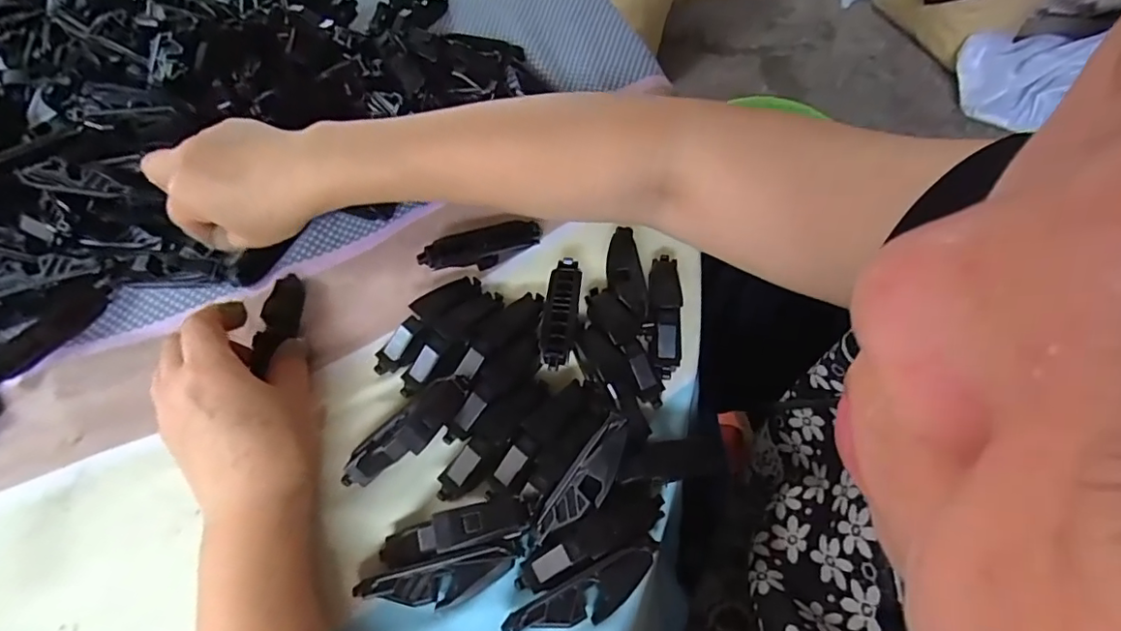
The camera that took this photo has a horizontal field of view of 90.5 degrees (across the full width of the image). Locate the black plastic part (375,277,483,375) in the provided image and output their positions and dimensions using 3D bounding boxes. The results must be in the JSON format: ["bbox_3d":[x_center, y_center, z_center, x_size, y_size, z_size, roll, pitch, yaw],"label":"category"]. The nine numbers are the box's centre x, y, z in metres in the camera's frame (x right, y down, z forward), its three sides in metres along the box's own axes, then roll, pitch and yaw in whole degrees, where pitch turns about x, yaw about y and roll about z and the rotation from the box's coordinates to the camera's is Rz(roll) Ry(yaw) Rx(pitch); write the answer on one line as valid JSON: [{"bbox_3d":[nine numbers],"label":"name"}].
[{"bbox_3d":[-0.081,0.004,0.340,0.024,0.017,0.079,33,67,21],"label":"black plastic part"}]

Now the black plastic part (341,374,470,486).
[{"bbox_3d":[-0.082,0.063,0.301,0.079,0.021,0.026,-40,65,-18],"label":"black plastic part"}]

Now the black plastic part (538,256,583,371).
[{"bbox_3d":[0.000,-0.001,0.332,0.020,0.019,0.078,3,60,6],"label":"black plastic part"}]

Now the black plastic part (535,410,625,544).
[{"bbox_3d":[0.013,0.082,0.273,0.021,0.004,0.070,36,88,22],"label":"black plastic part"}]

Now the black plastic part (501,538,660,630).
[{"bbox_3d":[0.013,0.133,0.261,0.078,0.013,0.021,-24,61,-10],"label":"black plastic part"}]

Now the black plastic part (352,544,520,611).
[{"bbox_3d":[-0.059,0.129,0.266,0.076,0.016,0.020,-13,60,-3],"label":"black plastic part"}]

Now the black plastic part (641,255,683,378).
[{"bbox_3d":[0.061,-0.006,0.333,0.022,0.012,0.078,2,60,5],"label":"black plastic part"}]

